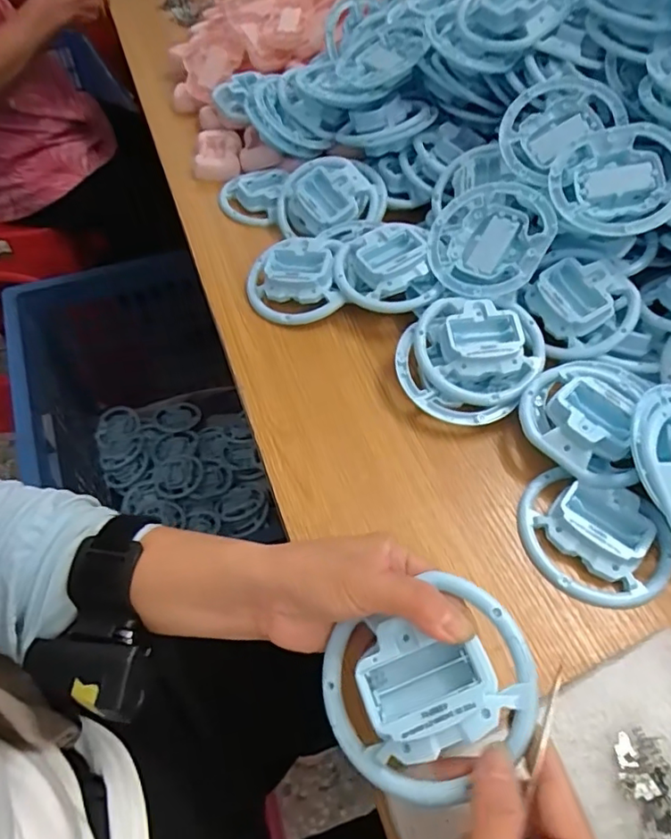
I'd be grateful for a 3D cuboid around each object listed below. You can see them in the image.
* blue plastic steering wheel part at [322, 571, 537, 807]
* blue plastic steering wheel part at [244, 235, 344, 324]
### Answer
[{"bbox_3d":[0.045,0.131,0.271,0.103,0.027,0.086,-33,76,-2],"label":"blue plastic steering wheel part"},{"bbox_3d":[-0.039,-0.132,0.518,0.085,0.029,0.091,-19,65,13],"label":"blue plastic steering wheel part"}]

